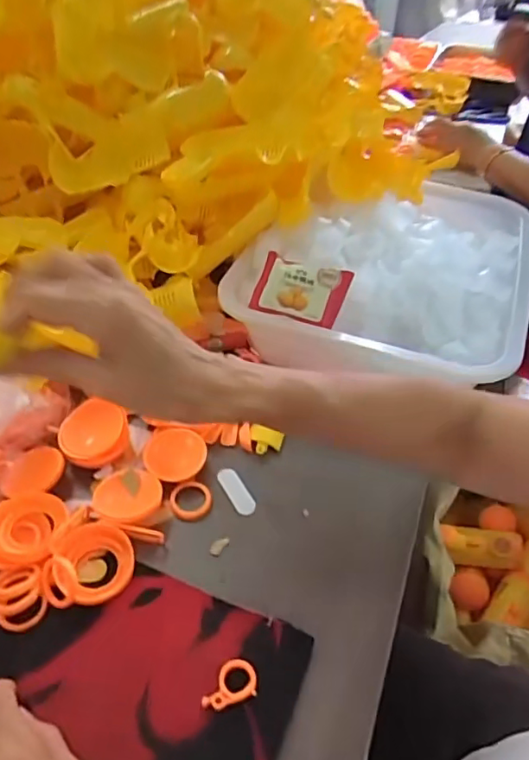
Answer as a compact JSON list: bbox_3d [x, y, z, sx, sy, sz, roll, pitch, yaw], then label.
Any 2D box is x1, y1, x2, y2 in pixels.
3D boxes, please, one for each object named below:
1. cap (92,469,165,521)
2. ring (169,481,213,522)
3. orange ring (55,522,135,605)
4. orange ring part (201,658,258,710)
[{"bbox_3d":[-0.113,0.095,0.454,0.054,0.013,0.049,-7,44,-9],"label":"cap"},{"bbox_3d":[-0.063,0.103,0.472,0.036,0.007,0.038,1,43,-1],"label":"ring"},{"bbox_3d":[-0.127,0.138,0.420,0.051,0.009,0.060,-17,64,-31],"label":"orange ring"},{"bbox_3d":[-0.024,0.201,0.364,0.037,0.006,0.027,-12,45,-14],"label":"orange ring part"}]

